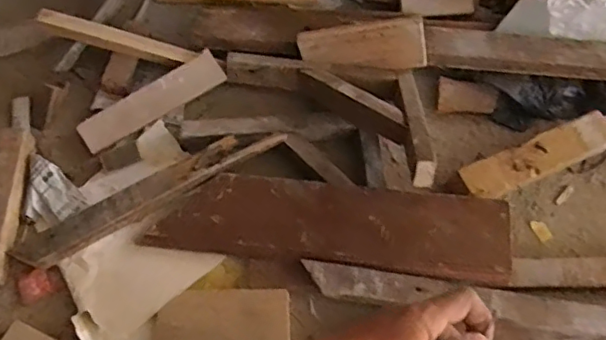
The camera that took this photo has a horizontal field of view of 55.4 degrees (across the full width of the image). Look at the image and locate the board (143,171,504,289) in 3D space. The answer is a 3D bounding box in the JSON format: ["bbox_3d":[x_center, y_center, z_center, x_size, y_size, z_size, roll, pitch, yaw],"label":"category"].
[{"bbox_3d":[0.027,0.056,0.592,0.353,0.015,0.085,6,71,6],"label":"board"}]

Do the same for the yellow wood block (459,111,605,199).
[{"bbox_3d":[0.263,-0.009,0.651,0.184,0.051,0.044,-22,67,-12],"label":"yellow wood block"}]

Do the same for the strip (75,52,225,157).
[{"bbox_3d":[-0.170,-0.077,0.657,0.170,0.014,0.041,-33,101,-13],"label":"strip"}]

